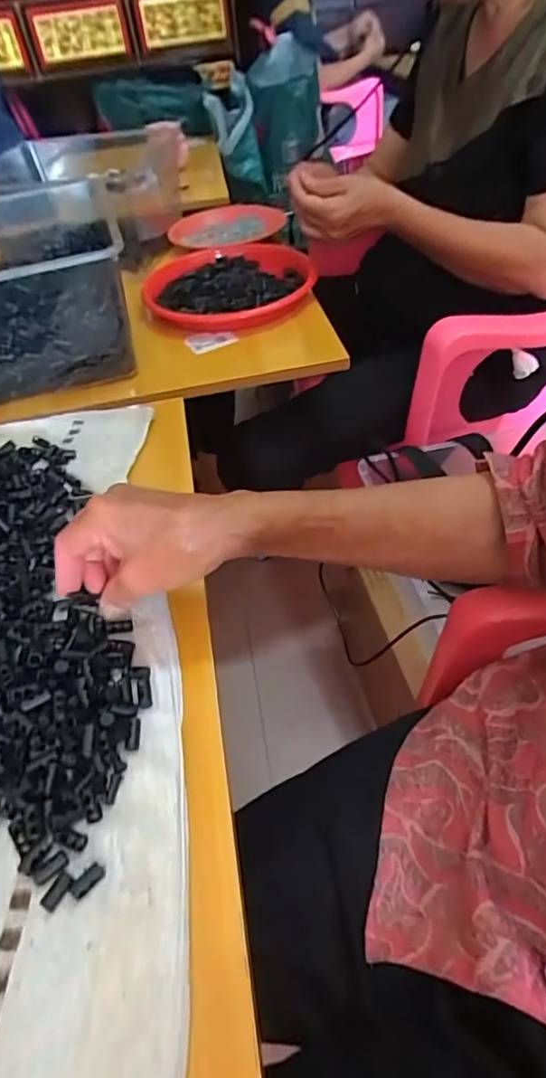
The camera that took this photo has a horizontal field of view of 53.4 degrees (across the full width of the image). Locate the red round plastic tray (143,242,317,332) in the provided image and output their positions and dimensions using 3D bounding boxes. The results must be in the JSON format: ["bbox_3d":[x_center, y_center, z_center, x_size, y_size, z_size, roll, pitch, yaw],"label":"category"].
[{"bbox_3d":[-0.064,-0.356,0.766,0.234,0.036,0.243,-3,46,3],"label":"red round plastic tray"}]

